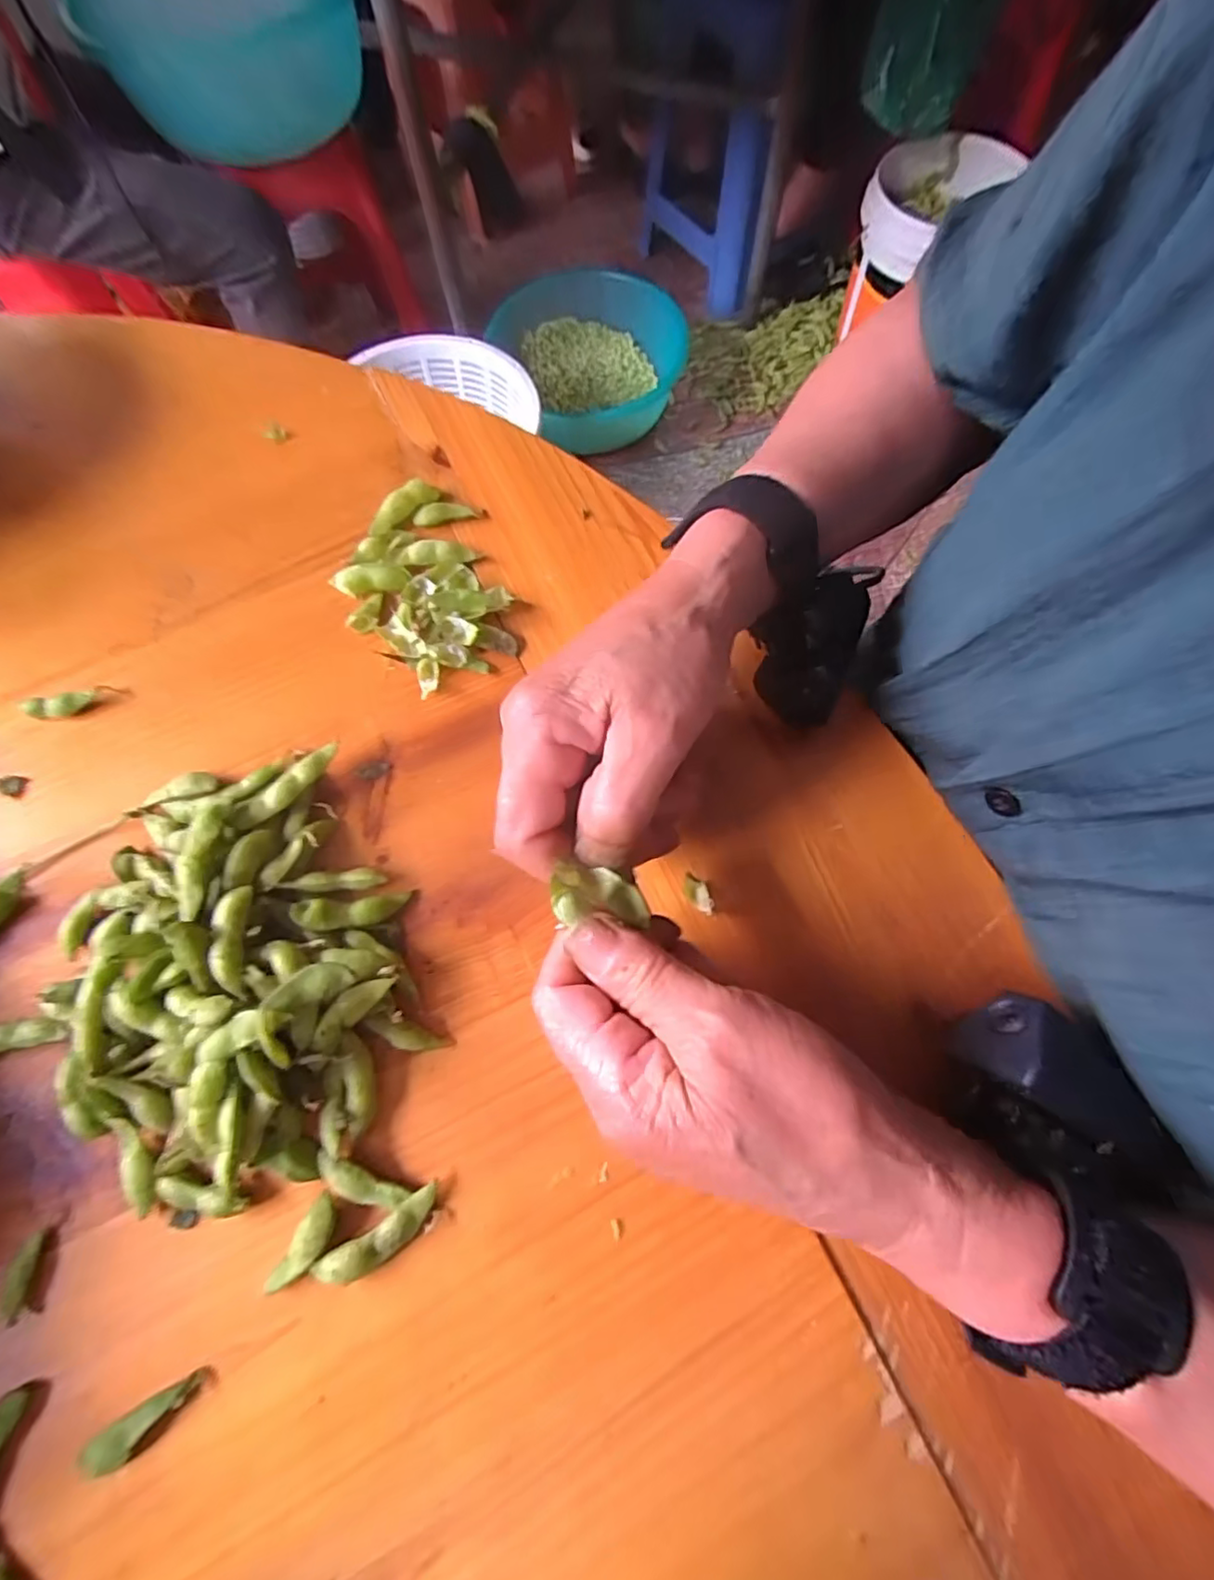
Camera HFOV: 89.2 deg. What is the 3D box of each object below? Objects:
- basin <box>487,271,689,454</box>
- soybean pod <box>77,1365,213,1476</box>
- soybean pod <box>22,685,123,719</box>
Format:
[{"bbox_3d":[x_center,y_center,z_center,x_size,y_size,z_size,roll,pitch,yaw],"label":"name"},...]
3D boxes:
[{"bbox_3d":[-0.010,-0.873,1.256,0.372,0.146,0.355,0,71,1],"label":"basin"},{"bbox_3d":[-0.152,0.209,0.203,0.041,0.006,0.012,-32,73,-10],"label":"soybean pod"},{"bbox_3d":[-0.256,-0.042,0.293,0.042,0.007,0.013,-6,71,-1],"label":"soybean pod"}]

